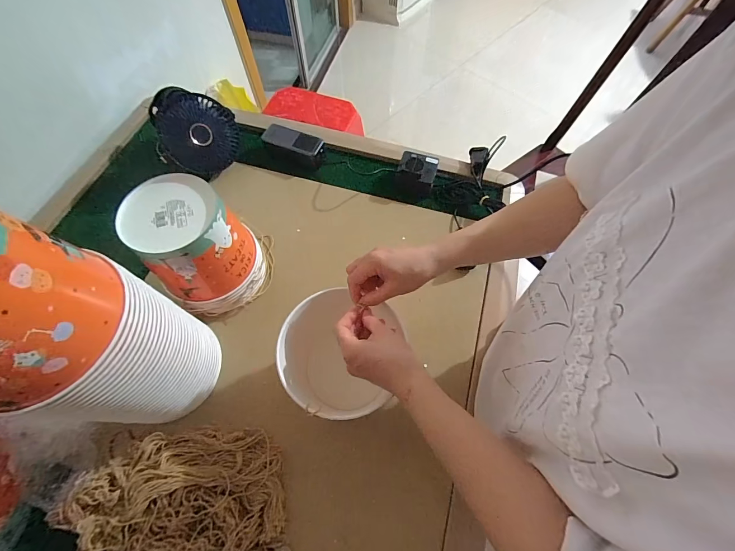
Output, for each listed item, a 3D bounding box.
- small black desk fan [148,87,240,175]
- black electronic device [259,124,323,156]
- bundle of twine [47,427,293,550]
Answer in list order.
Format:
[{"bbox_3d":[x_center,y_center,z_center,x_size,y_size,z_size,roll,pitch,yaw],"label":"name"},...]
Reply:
[{"bbox_3d":[-0.353,-0.302,0.678,0.157,0.102,0.153,-20,66,-9],"label":"small black desk fan"},{"bbox_3d":[-0.158,-0.289,0.692,0.122,0.008,0.046,19,76,1],"label":"black electronic device"},{"bbox_3d":[-0.250,0.304,0.421,0.286,0.042,0.187,-4,64,-2],"label":"bundle of twine"}]

